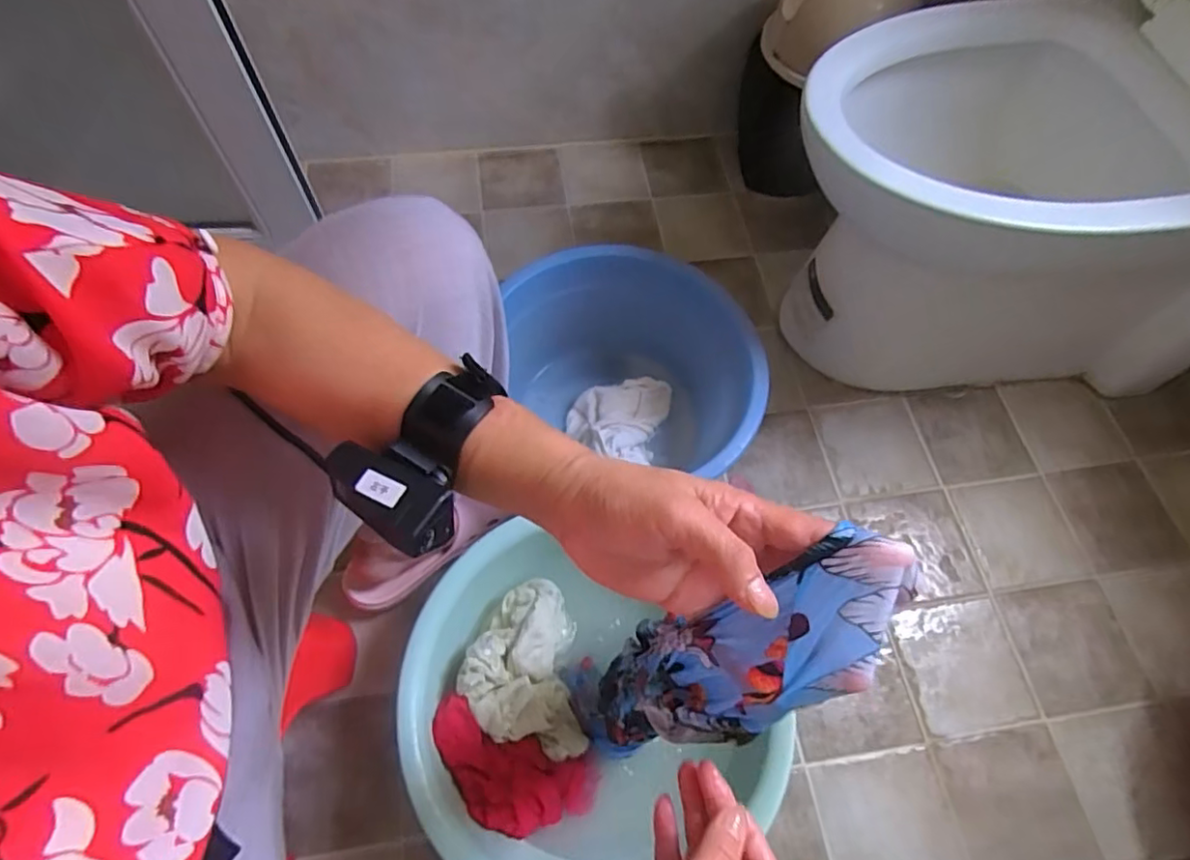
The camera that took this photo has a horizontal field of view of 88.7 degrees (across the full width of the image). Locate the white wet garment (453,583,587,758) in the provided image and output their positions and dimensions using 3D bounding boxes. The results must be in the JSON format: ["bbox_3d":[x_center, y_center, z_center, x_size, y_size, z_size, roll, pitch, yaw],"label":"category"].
[{"bbox_3d":[-0.080,0.256,0.656,0.115,0.061,0.172,-8,53,-2],"label":"white wet garment"}]

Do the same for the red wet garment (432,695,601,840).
[{"bbox_3d":[-0.083,0.348,0.609,0.185,0.039,0.087,34,56,-13],"label":"red wet garment"}]

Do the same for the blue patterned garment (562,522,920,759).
[{"bbox_3d":[0.061,0.134,0.345,0.075,0.255,0.065,18,52,-15],"label":"blue patterned garment"}]

